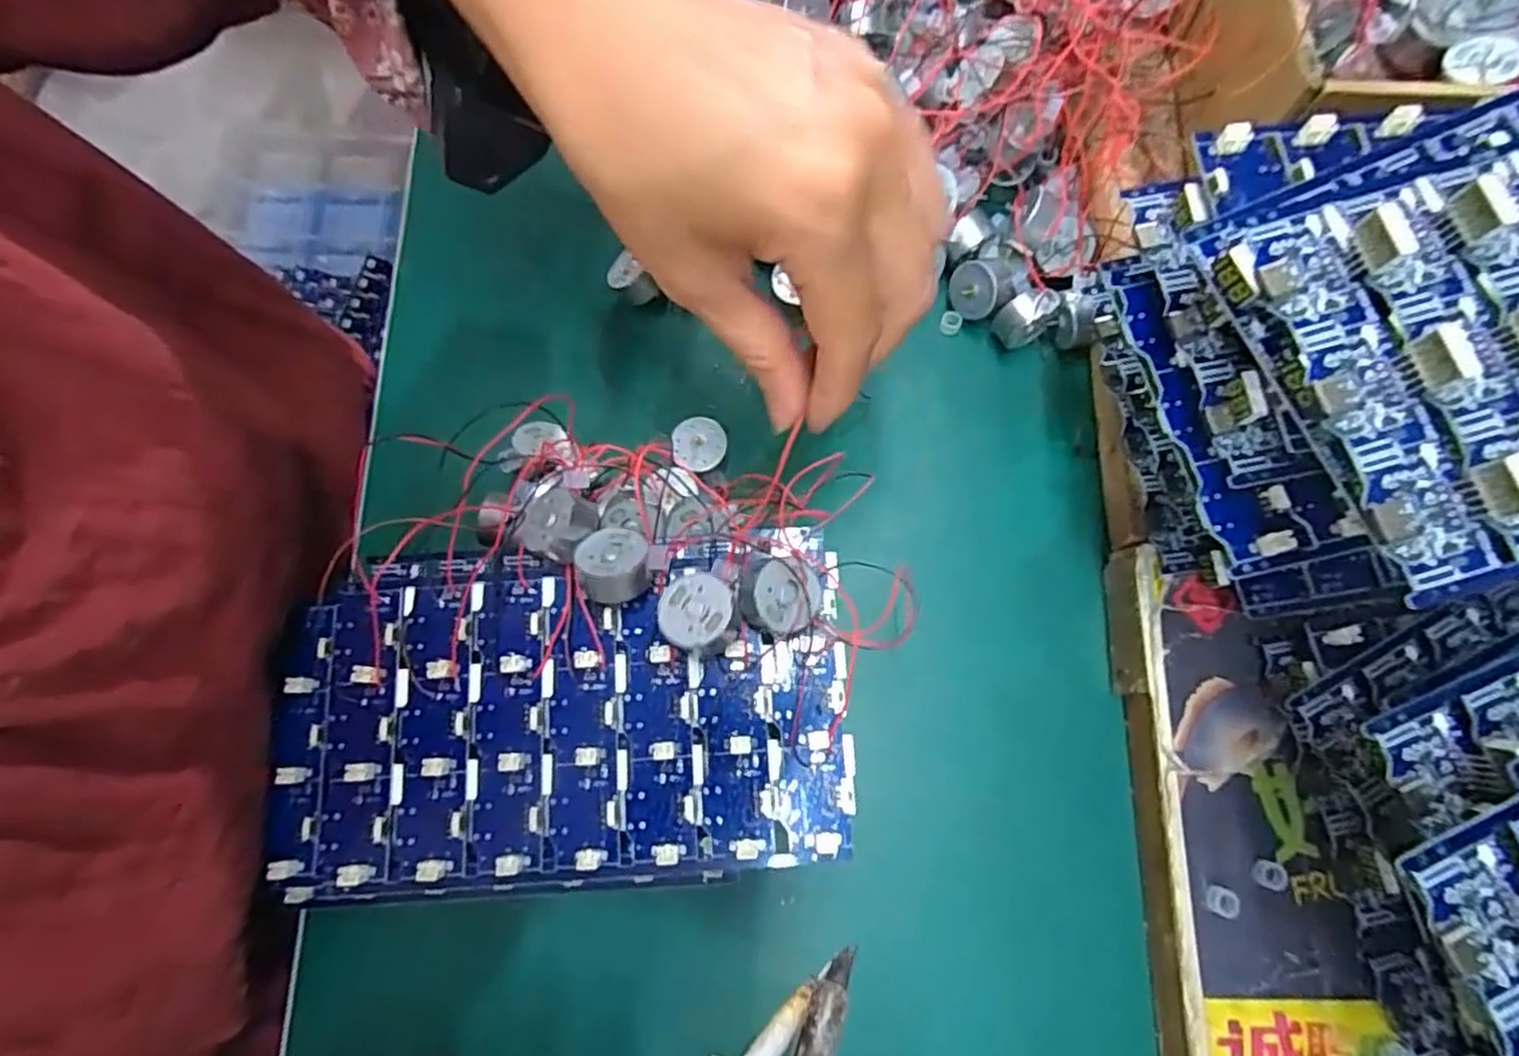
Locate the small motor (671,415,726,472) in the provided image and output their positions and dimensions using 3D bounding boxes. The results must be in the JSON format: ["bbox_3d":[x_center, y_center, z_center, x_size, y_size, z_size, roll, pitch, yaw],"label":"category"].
[{"bbox_3d":[-0.024,-0.033,0.300,0.022,0.014,0.023,-6,76,-2],"label":"small motor"}]

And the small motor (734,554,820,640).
[{"bbox_3d":[0.006,0.023,0.232,0.026,0.018,0.024,5,76,1],"label":"small motor"}]

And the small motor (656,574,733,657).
[{"bbox_3d":[-0.020,0.028,0.231,0.022,0.020,0.023,0,76,0],"label":"small motor"}]

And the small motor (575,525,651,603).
[{"bbox_3d":[-0.048,0.012,0.236,0.023,0.015,0.023,-17,45,-15],"label":"small motor"}]

